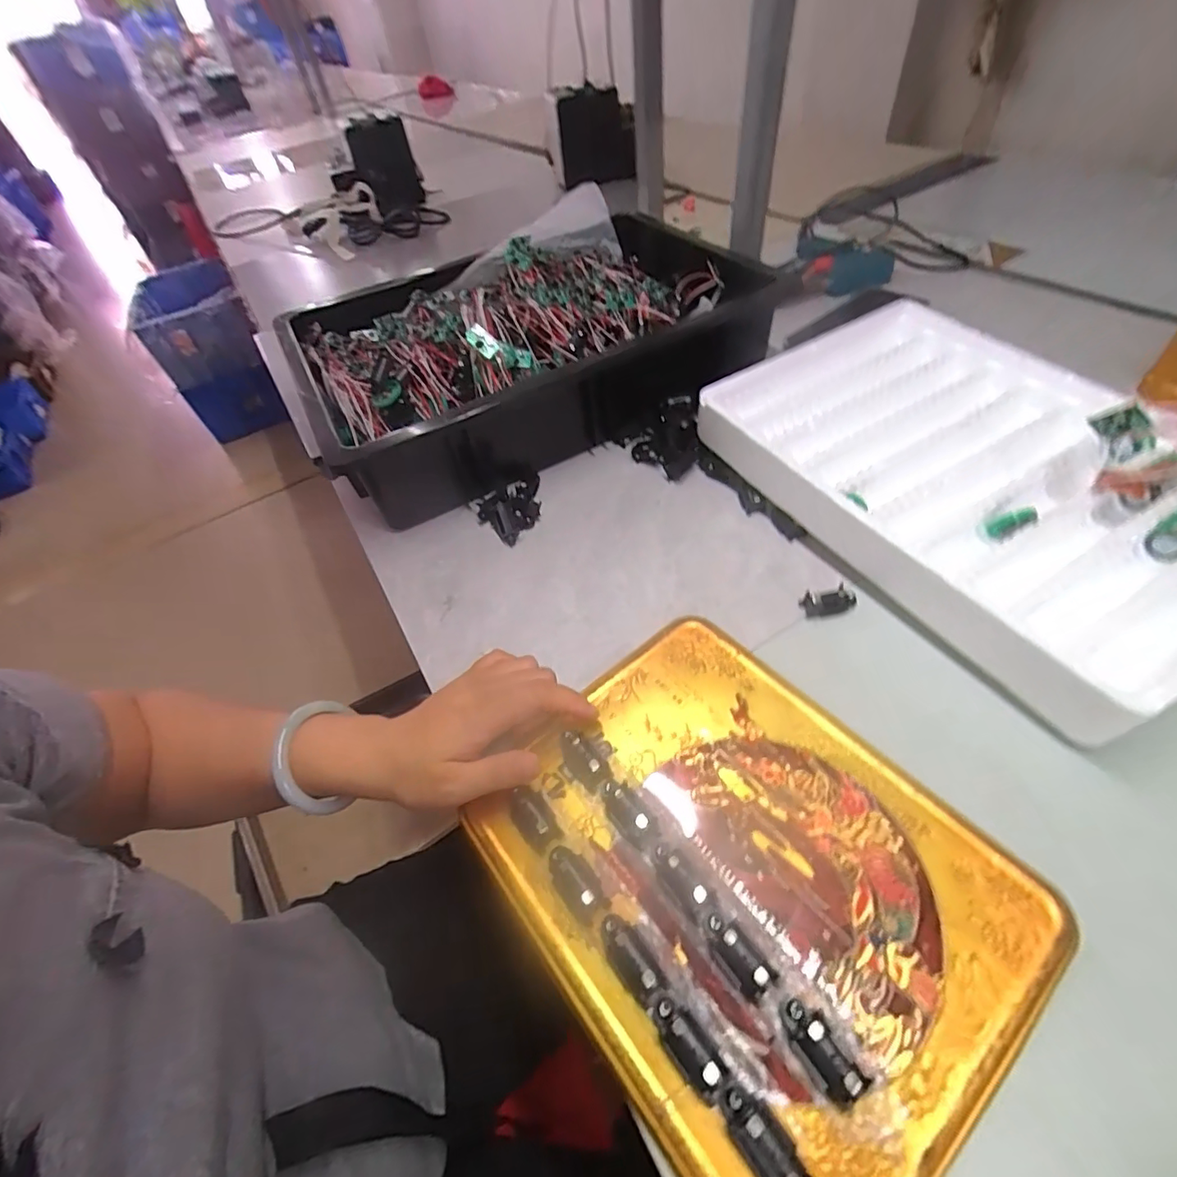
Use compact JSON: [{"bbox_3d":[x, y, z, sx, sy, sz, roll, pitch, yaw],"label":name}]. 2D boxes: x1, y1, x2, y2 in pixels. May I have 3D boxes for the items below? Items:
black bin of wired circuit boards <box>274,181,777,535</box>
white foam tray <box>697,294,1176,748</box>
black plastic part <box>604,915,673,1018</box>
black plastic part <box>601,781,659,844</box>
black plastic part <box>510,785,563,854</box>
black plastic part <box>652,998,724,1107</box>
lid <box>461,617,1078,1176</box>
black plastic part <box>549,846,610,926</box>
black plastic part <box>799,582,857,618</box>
[{"bbox_3d":[-0.066,-0.258,0.560,0.452,0.108,0.294,-24,50,-12],"label":"black bin of wired circuit boards"},{"bbox_3d":[0.275,-0.084,0.394,0.261,0.068,0.340,-28,51,-15],"label":"white foam tray"},{"bbox_3d":[0.021,0.164,0.234,0.015,0.015,0.041,-33,53,-18],"label":"black plastic part"},{"bbox_3d":[0.021,0.114,0.276,0.016,0.014,0.033,-35,53,-20],"label":"black plastic part"},{"bbox_3d":[-0.028,0.119,0.277,0.018,0.015,0.029,-33,53,-18],"label":"black plastic part"},{"bbox_3d":[0.041,0.188,0.220,0.013,0.004,0.036,-35,53,-19],"label":"black plastic part"},{"bbox_3d":[0.070,0.131,0.261,0.192,0.017,0.226,-33,54,-22],"label":"lid"},{"bbox_3d":[-0.006,0.140,0.258,0.017,0.011,0.036,-34,53,-19],"label":"black plastic part"},{"bbox_3d":[0.164,0.008,0.364,0.036,0.013,0.017,-9,49,1],"label":"black plastic part"}]

